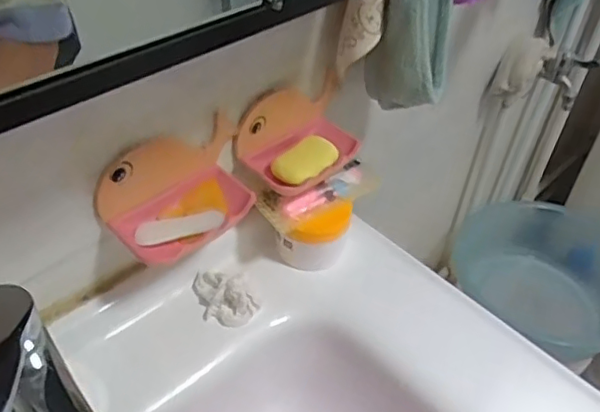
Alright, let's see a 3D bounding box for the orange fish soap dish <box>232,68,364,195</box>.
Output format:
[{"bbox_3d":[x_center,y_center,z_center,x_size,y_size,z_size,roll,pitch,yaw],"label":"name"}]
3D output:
[{"bbox_3d":[0.008,-0.078,0.632,0.082,0.069,0.135,34,50,27],"label":"orange fish soap dish"}]

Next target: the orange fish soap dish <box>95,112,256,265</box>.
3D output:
[{"bbox_3d":[-0.100,-0.016,0.550,0.086,0.070,0.148,32,50,25],"label":"orange fish soap dish"}]

